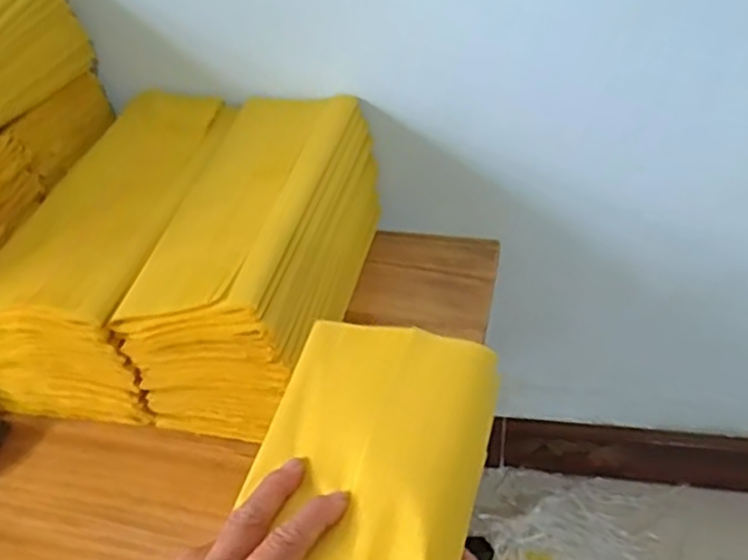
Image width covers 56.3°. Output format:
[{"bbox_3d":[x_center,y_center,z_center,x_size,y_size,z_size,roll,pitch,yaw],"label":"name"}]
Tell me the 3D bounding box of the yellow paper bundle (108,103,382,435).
[{"bbox_3d":[-0.096,-0.031,0.630,0.141,0.135,0.316,4,41,11],"label":"yellow paper bundle"}]

